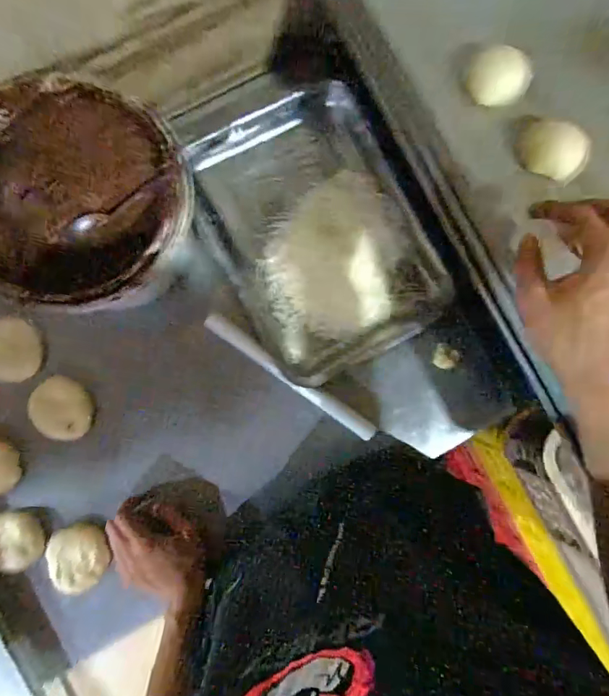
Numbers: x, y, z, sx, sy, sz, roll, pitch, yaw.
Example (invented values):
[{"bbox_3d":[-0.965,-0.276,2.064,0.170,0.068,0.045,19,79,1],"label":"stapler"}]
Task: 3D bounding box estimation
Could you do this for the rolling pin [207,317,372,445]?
[{"bbox_3d":[-0.018,0.036,0.588,0.251,0.025,0.020,36,85,-2],"label":"rolling pin"}]

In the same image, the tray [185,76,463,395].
[{"bbox_3d":[0.016,-0.147,0.607,0.254,0.048,0.343,-27,89,-5],"label":"tray"}]

